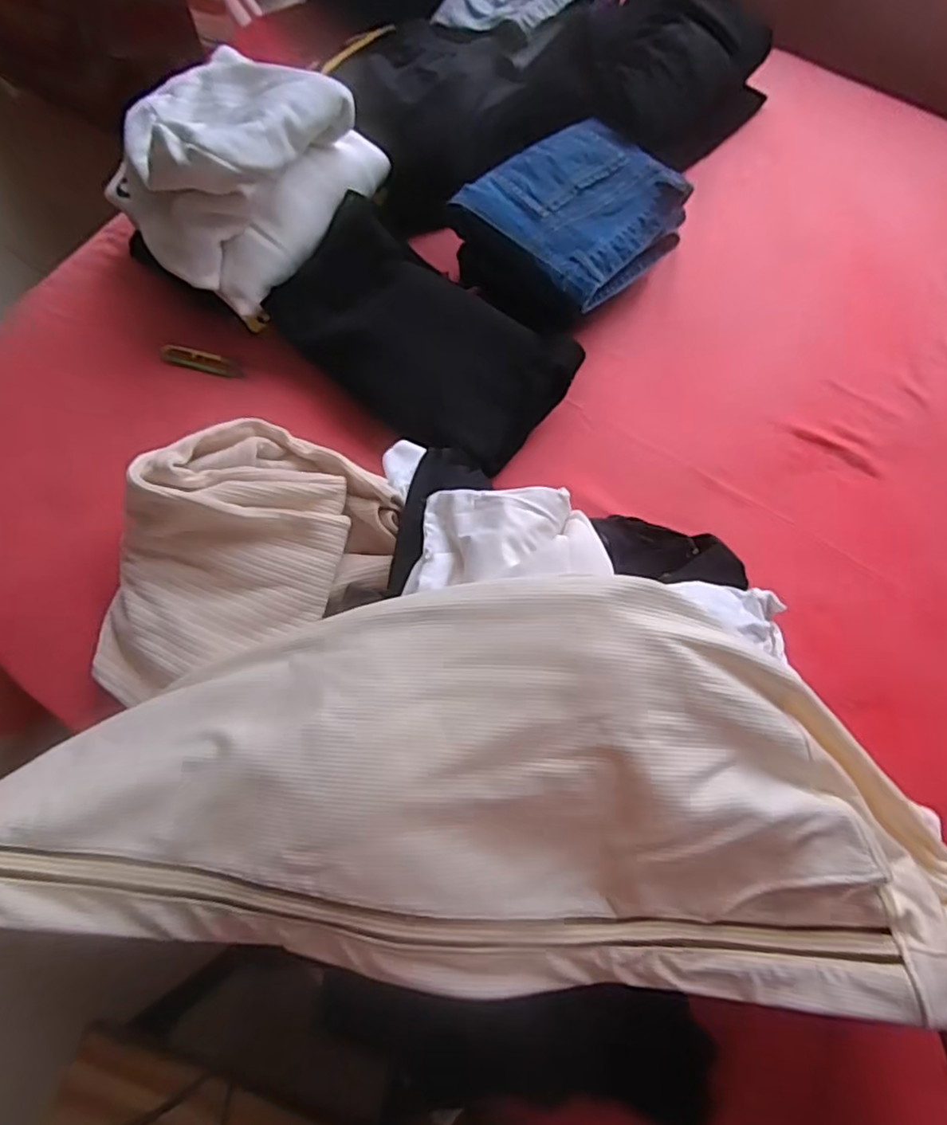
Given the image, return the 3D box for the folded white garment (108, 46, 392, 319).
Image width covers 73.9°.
[{"bbox_3d":[-0.295,-0.482,0.752,0.271,0.135,0.276,32,76,10],"label":"folded white garment"}]

